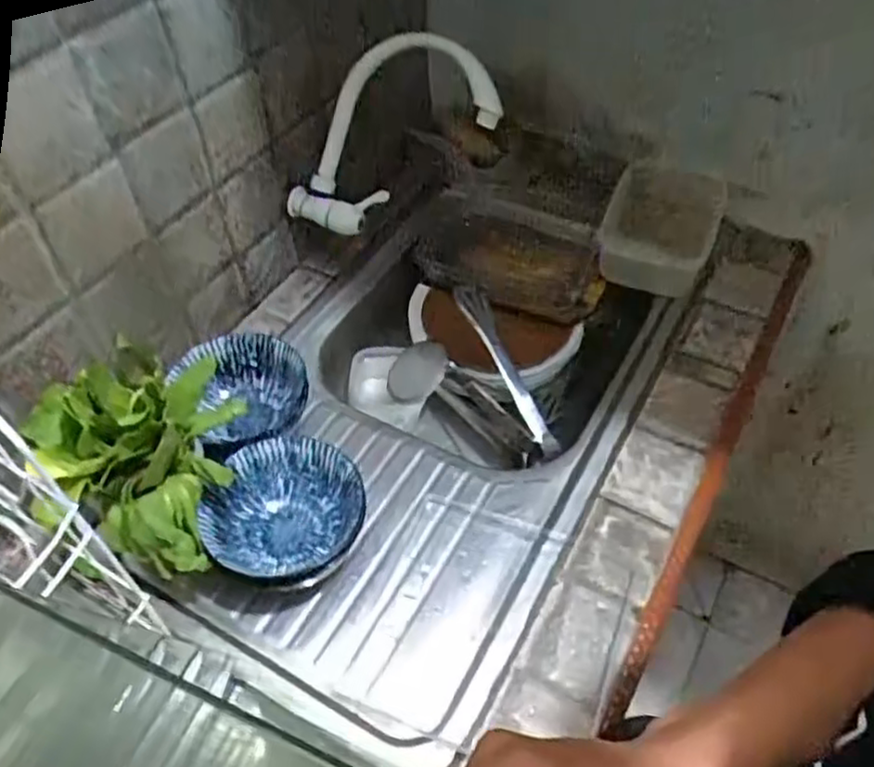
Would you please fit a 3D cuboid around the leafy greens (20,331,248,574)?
[{"bbox_3d":[-0.271,0.060,0.635,0.154,0.127,0.160,-1,50,0],"label":"leafy greens"}]

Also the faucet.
[{"bbox_3d":[-0.072,-0.307,0.907,0.308,0.136,0.165,-32,45,24],"label":"faucet"}]

